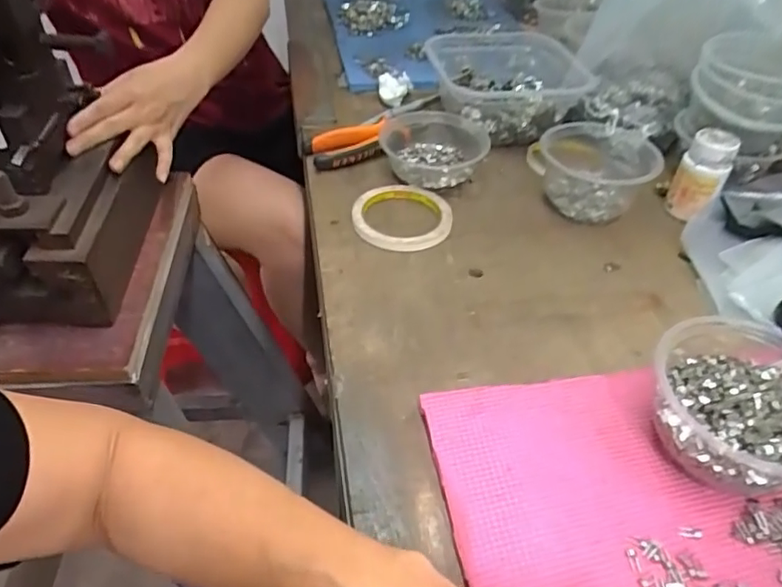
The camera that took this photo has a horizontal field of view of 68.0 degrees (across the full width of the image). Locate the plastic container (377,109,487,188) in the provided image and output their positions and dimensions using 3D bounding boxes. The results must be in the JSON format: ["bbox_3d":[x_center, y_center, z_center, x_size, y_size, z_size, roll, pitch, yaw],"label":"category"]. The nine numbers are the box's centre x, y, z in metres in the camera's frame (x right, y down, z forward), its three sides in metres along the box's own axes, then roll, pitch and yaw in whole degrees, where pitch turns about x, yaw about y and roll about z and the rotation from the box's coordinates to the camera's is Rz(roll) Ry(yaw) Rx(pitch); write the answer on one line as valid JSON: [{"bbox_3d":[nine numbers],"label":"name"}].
[{"bbox_3d":[0.047,-0.156,0.632,0.112,0.038,0.109,4,44,1],"label":"plastic container"}]

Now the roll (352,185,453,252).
[{"bbox_3d":[0.012,-0.078,0.576,0.096,0.012,0.094,2,44,-2],"label":"roll"}]

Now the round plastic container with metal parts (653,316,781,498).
[{"bbox_3d":[0.227,0.073,0.373,0.112,0.061,0.112,2,44,-2],"label":"round plastic container with metal parts"}]

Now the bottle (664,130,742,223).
[{"bbox_3d":[0.305,-0.117,0.571,0.045,0.074,0.046,26,48,22],"label":"bottle"}]

